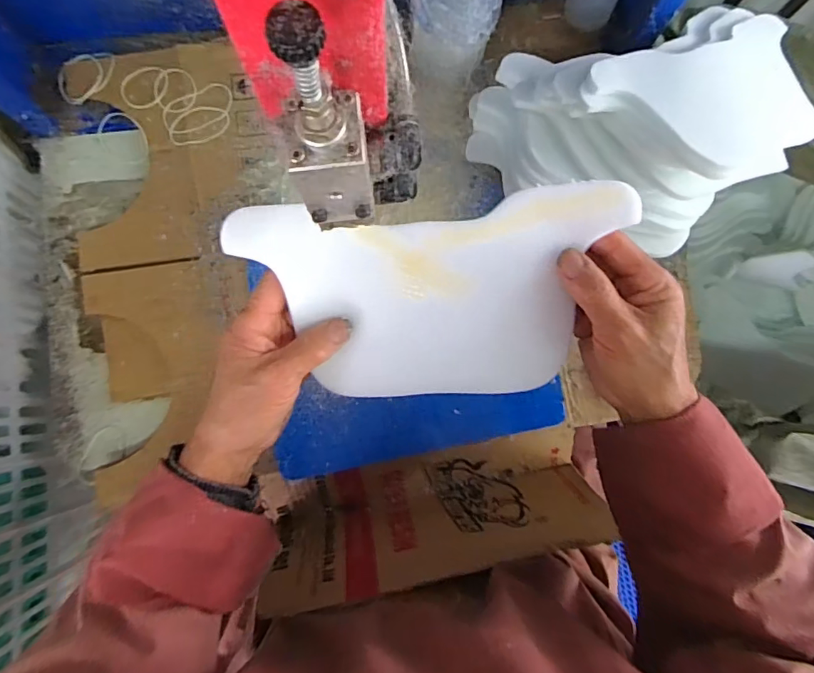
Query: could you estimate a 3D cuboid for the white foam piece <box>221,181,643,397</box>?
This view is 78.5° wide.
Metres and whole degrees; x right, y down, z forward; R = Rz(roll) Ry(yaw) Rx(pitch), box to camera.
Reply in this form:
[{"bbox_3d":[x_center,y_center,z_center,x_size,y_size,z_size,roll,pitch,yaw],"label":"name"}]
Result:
[{"bbox_3d":[0.019,-0.022,0.339,0.243,0.012,0.139,-3,113,3],"label":"white foam piece"}]

